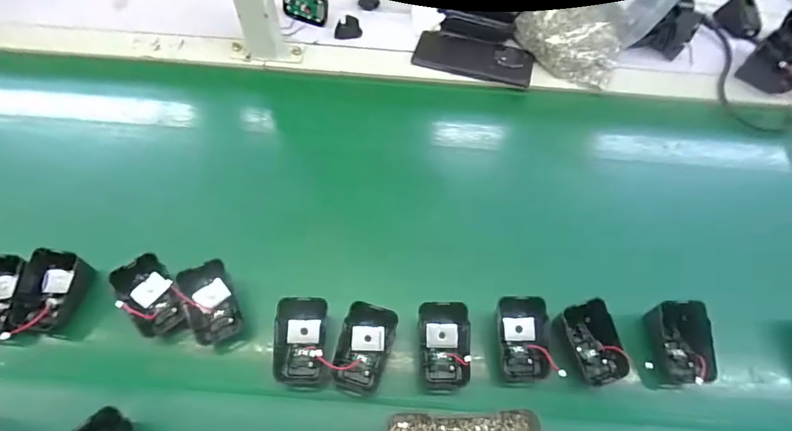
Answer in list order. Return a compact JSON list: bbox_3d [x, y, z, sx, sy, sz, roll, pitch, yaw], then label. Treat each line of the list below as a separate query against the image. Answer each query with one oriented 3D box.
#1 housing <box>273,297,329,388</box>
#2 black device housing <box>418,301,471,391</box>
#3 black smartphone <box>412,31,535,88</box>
[{"bbox_3d":[-0.082,0.109,0.359,0.043,0.030,0.071,1,60,-4],"label":"housing"},{"bbox_3d":[0.044,0.115,0.366,0.045,0.023,0.069,0,60,-5],"label":"black device housing"},{"bbox_3d":[0.108,-0.220,0.569,0.160,0.006,0.075,17,61,5],"label":"black smartphone"}]

